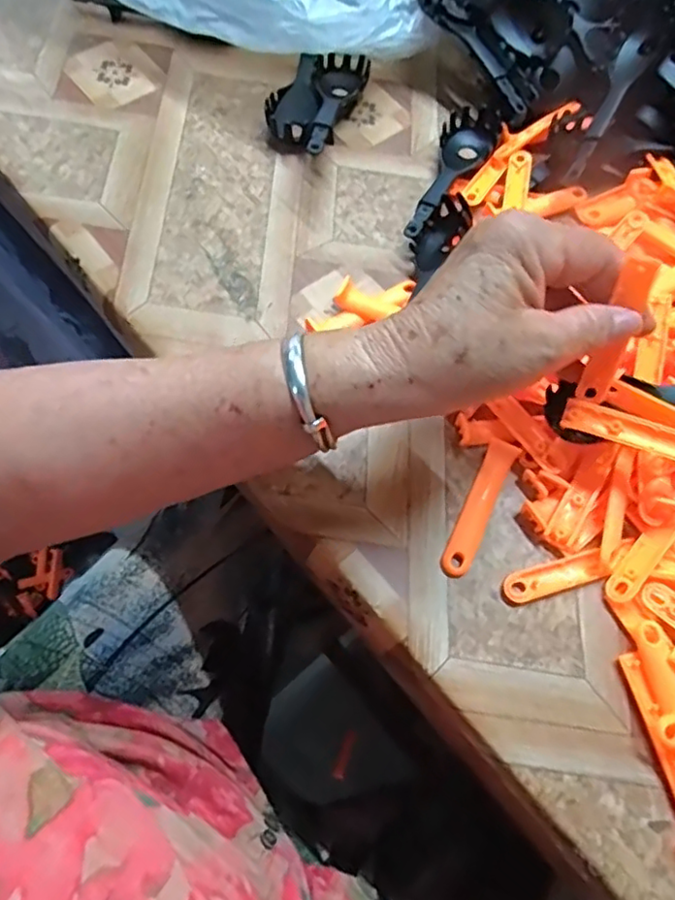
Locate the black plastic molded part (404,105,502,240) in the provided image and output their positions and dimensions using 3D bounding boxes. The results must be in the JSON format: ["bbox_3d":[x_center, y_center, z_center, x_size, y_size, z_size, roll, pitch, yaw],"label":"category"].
[{"bbox_3d":[0.071,-0.181,0.409,0.035,0.018,0.123,27,69,8],"label":"black plastic molded part"}]

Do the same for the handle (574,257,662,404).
[{"bbox_3d":[0.129,-0.053,0.286,0.015,0.073,0.007,6,42,0],"label":"handle"}]

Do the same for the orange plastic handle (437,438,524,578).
[{"bbox_3d":[0.076,0.030,0.328,0.015,0.006,0.079,25,69,8],"label":"orange plastic handle"}]

